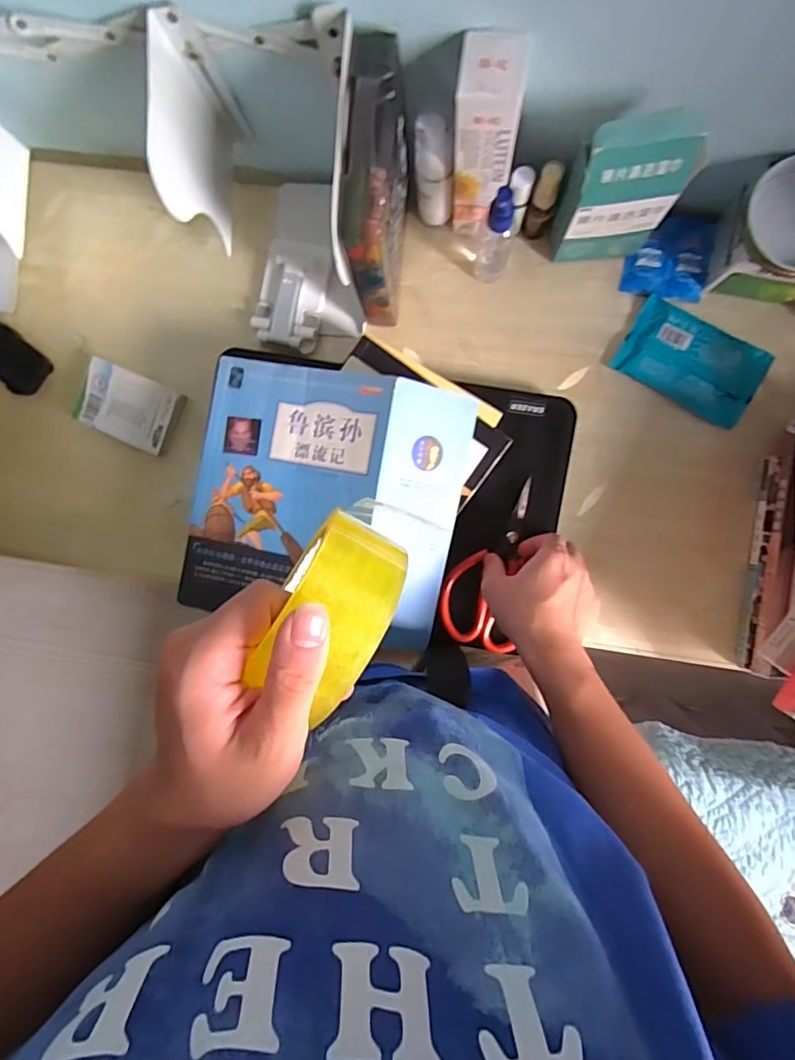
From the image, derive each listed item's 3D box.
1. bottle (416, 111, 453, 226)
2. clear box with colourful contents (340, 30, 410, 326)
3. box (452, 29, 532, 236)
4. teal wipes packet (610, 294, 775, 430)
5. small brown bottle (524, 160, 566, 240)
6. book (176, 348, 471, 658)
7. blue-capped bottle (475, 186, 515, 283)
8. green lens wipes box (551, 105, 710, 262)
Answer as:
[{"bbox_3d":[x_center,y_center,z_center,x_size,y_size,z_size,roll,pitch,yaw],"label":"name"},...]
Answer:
[{"bbox_3d":[0.034,-0.315,0.468,0.031,0.111,0.025,4,92,4],"label":"bottle"},{"bbox_3d":[-0.014,-0.268,0.434,0.031,0.184,0.136,8,93,4],"label":"clear box with colourful contents"},{"bbox_3d":[0.069,-0.312,0.433,0.054,0.169,0.047,8,93,4],"label":"box"},{"bbox_3d":[0.287,-0.163,0.510,0.132,0.012,0.079,30,94,3],"label":"teal wipes packet"},{"bbox_3d":[0.132,-0.296,0.475,0.020,0.089,0.016,13,93,4],"label":"small brown bottle"},{"bbox_3d":[-0.064,-0.024,0.451,0.227,0.041,0.221,12,93,4],"label":"book"},{"bbox_3d":[0.088,-0.257,0.463,0.027,0.120,0.025,8,93,4],"label":"blue-capped bottle"},{"bbox_3d":[0.185,-0.281,0.439,0.091,0.141,0.046,-7,92,4],"label":"green lens wipes box"}]

